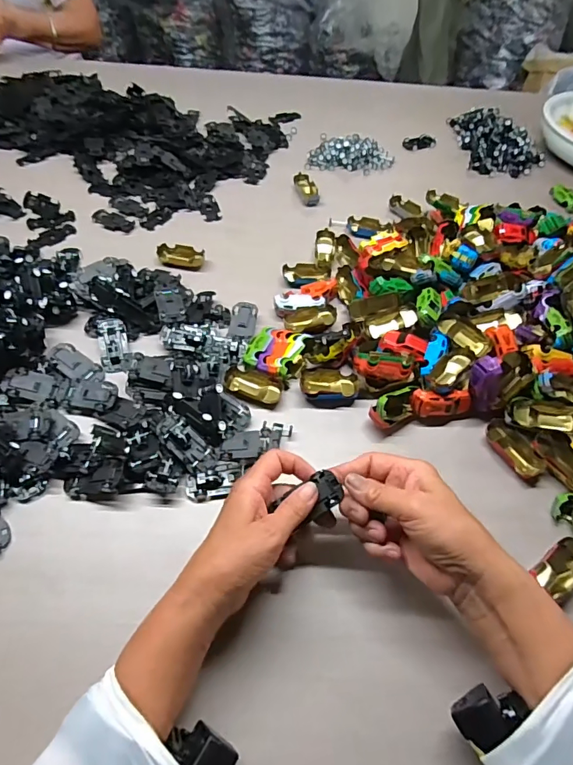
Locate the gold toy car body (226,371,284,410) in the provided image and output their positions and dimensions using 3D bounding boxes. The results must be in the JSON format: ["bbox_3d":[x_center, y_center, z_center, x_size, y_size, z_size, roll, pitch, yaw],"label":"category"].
[{"bbox_3d":[-0.035,0.005,0.493,0.060,0.019,0.033,18,56,11],"label":"gold toy car body"}]

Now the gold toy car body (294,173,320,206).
[{"bbox_3d":[0.034,-0.310,0.719,0.029,0.018,0.062,-15,57,-12],"label":"gold toy car body"}]

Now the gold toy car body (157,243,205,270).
[{"bbox_3d":[-0.144,-0.172,0.613,0.060,0.014,0.035,11,55,6],"label":"gold toy car body"}]

